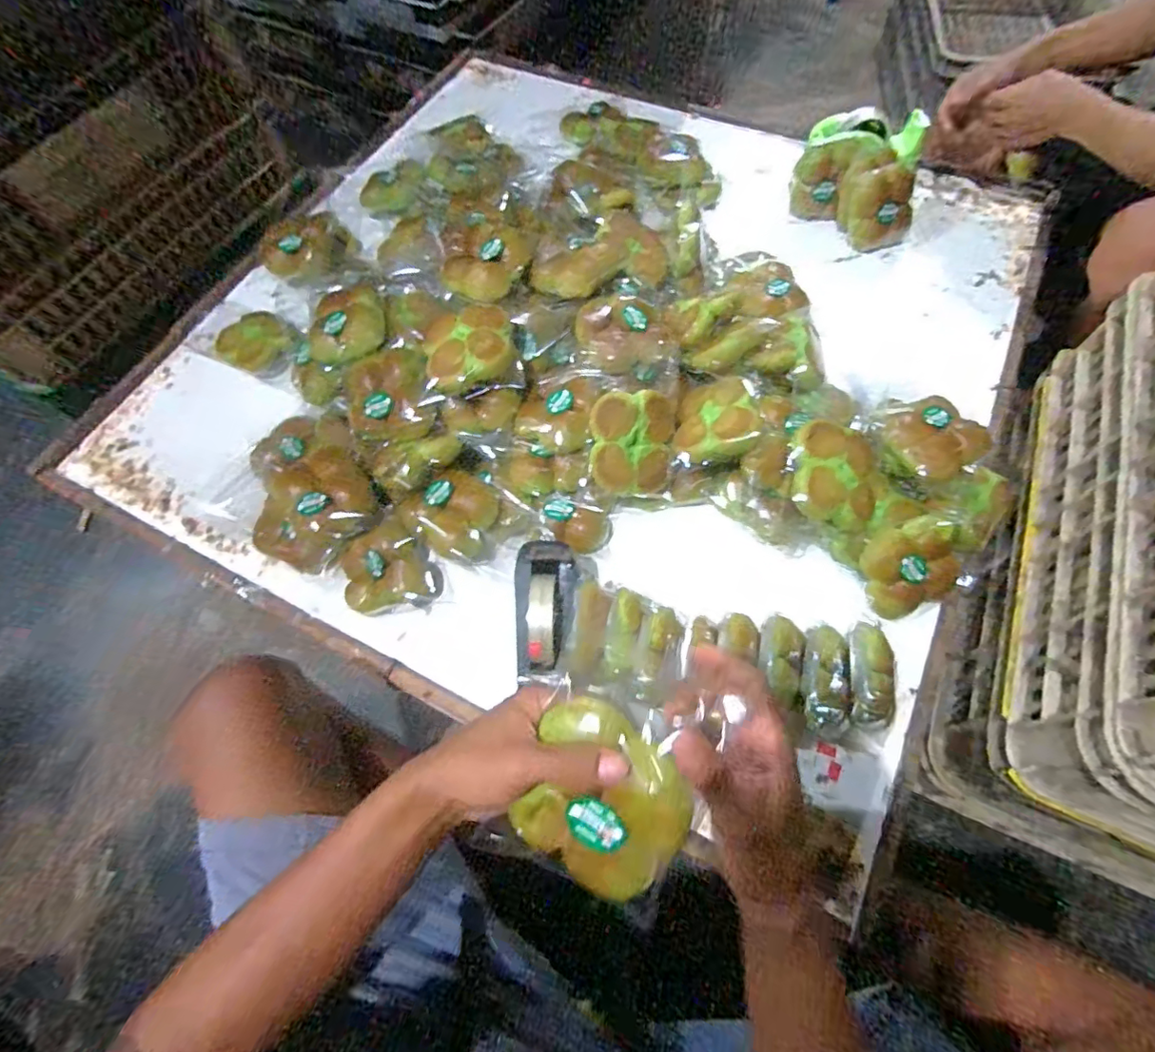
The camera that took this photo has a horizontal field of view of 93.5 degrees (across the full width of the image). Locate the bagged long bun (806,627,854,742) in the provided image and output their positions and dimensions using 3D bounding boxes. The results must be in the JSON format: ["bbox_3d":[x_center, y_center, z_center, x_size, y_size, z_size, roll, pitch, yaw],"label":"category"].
[{"bbox_3d":[0.255,0.157,0.553,0.044,0.038,0.109,7,66,6],"label":"bagged long bun"}]

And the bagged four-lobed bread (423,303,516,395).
[{"bbox_3d":[-0.131,-0.215,0.663,0.112,0.050,0.109,-12,65,-3],"label":"bagged four-lobed bread"}]

